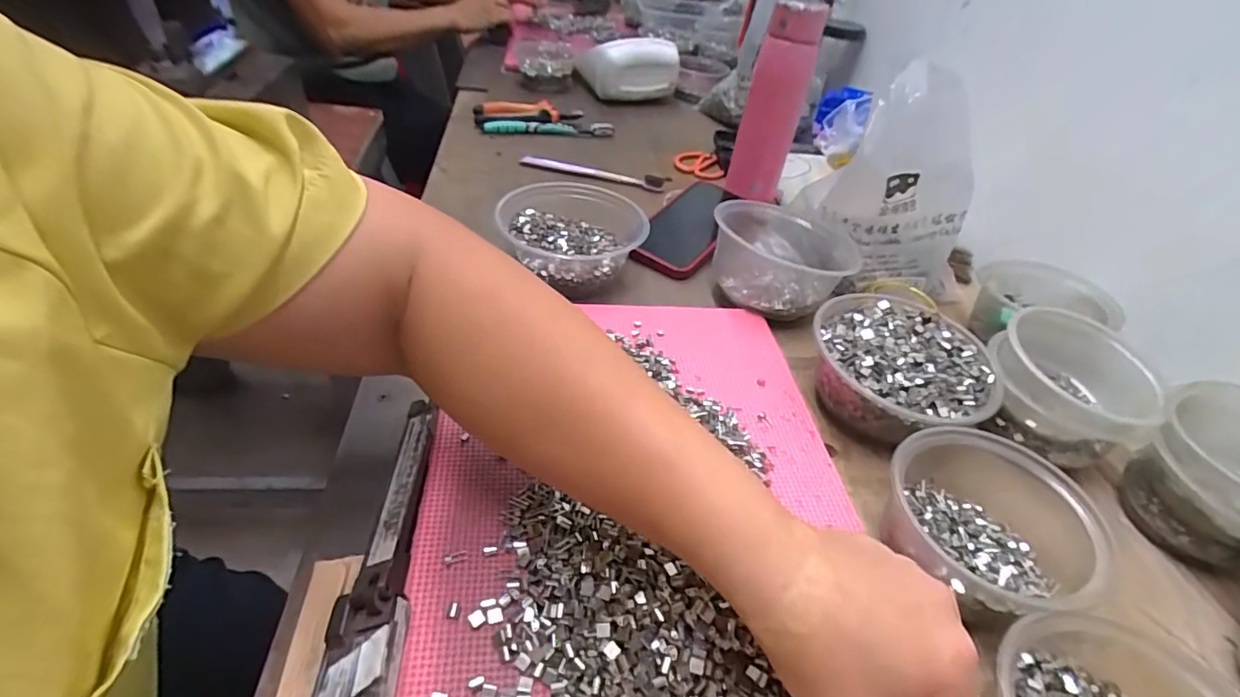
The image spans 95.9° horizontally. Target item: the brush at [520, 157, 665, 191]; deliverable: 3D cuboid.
[{"bbox_3d":[-0.035,-0.223,0.713,0.184,0.015,0.018,8,41,1],"label":"brush"}]

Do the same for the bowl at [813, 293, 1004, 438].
[{"bbox_3d":[0.213,0.017,0.433,0.128,0.049,0.124,4,41,-4],"label":"bowl"}]

